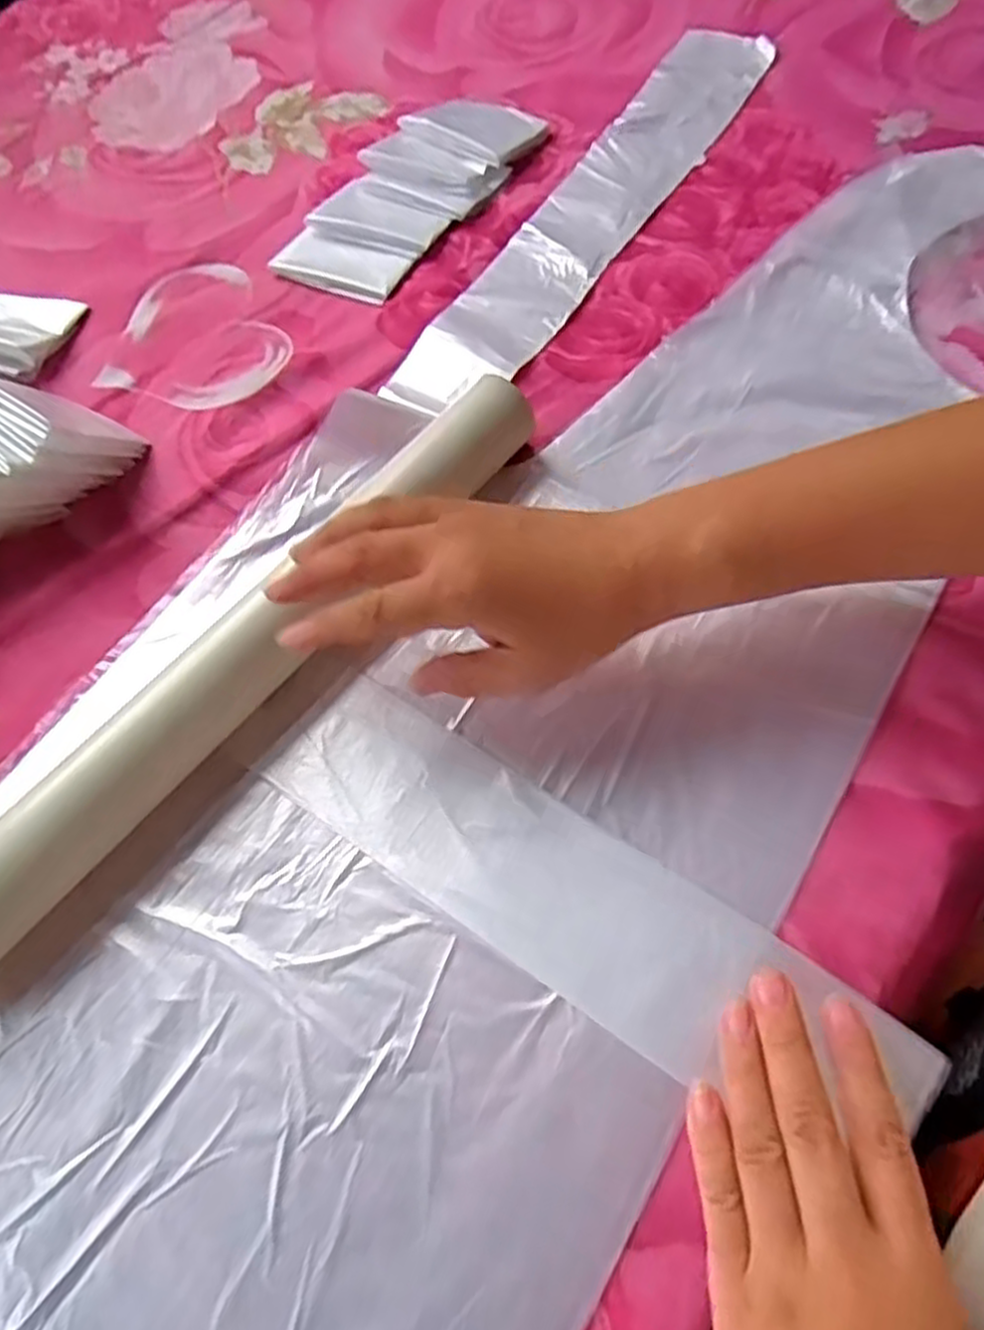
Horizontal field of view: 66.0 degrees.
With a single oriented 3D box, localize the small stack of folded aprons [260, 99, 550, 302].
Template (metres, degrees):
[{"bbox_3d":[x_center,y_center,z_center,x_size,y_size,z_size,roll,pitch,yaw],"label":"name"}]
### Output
[{"bbox_3d":[-0.052,-0.314,0.499,0.087,0.018,0.203,29,69,16],"label":"small stack of folded aprons"}]

